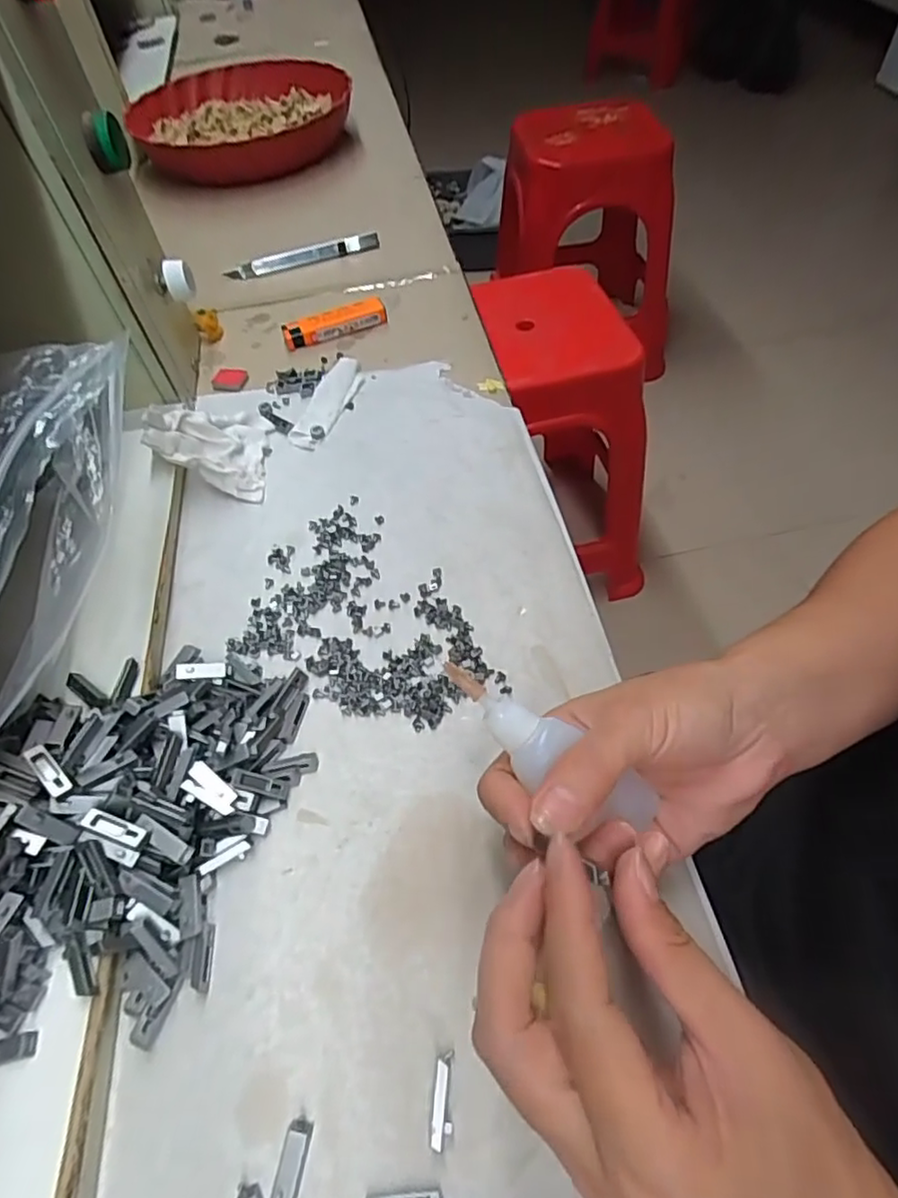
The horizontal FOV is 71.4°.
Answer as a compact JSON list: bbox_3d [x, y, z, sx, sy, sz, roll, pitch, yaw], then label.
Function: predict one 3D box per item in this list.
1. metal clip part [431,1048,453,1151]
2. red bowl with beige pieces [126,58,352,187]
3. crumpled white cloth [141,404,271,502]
[{"bbox_3d":[-0.002,0.170,0.213,0.007,0.008,0.026,1,54,3],"label":"metal clip part"},{"bbox_3d":[-0.229,-0.533,0.696,0.238,0.045,0.221,-5,55,1],"label":"red bowl with beige pieces"},{"bbox_3d":[-0.147,-0.103,0.396,0.064,0.039,0.069,2,55,7],"label":"crumpled white cloth"}]

